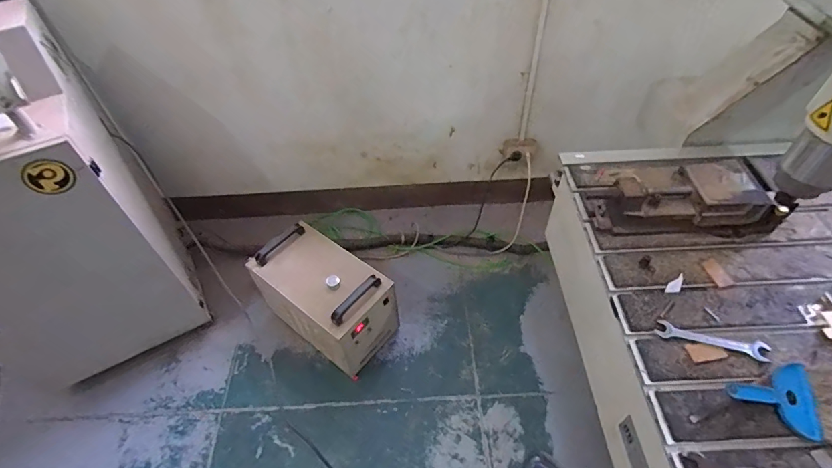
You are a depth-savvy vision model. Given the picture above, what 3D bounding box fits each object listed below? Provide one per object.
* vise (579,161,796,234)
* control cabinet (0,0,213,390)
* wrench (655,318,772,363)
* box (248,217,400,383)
[{"bbox_3d":[0.601,-0.070,0.972,0.403,0.112,0.147,-1,49,1],"label":"vise"},{"bbox_3d":[-1.241,-0.074,1.401,0.660,1.058,0.678,-26,53,-19],"label":"control cabinet"},{"bbox_3d":[0.562,0.202,0.820,0.192,0.011,0.039,13,51,13],"label":"wrench"},{"bbox_3d":[-0.341,0.229,1.577,0.494,0.351,0.280,31,57,26],"label":"box"}]

